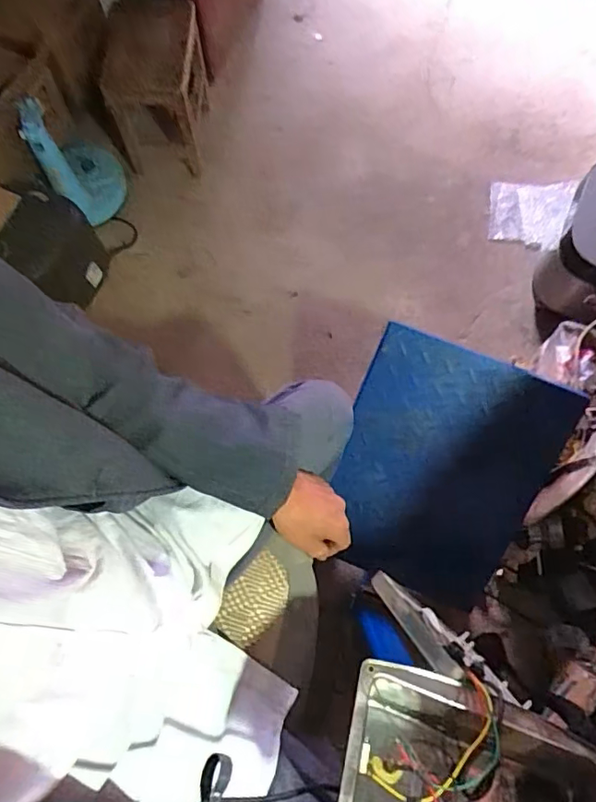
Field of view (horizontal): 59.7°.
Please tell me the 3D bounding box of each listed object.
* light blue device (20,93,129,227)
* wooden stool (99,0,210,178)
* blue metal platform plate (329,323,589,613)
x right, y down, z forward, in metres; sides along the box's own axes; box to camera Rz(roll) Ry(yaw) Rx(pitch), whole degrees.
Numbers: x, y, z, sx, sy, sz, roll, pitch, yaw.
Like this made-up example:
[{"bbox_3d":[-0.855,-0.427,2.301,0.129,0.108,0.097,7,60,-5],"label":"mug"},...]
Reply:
[{"bbox_3d":[-0.475,-0.519,1.127,0.143,0.267,0.197,-25,72,-6],"label":"light blue device"},{"bbox_3d":[-0.315,-0.701,1.184,0.197,0.275,0.266,1,71,2],"label":"wooden stool"},{"bbox_3d":[0.240,0.131,0.905,0.339,0.038,0.451,18,106,4],"label":"blue metal platform plate"}]

